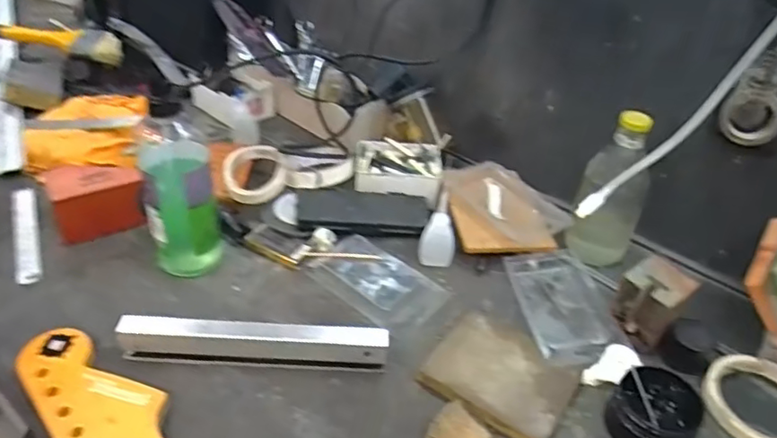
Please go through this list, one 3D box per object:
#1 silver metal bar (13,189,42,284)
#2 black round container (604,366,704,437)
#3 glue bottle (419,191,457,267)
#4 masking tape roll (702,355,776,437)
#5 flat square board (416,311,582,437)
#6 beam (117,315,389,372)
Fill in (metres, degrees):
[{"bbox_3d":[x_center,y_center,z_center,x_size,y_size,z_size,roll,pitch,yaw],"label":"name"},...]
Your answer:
[{"bbox_3d":[-0.397,0.014,0.637,0.023,0.013,0.177,-15,42,-24],"label":"silver metal bar"},{"bbox_3d":[0.222,0.162,0.483,0.064,0.038,0.068,-23,45,-31],"label":"black round container"},{"bbox_3d":[0.054,0.013,0.622,0.037,0.083,0.020,3,38,-3],"label":"glue bottle"},{"bbox_3d":[0.329,0.161,0.510,0.095,0.012,0.094,-16,42,-25],"label":"masking tape roll"},{"bbox_3d":[0.100,0.139,0.517,0.118,0.013,0.102,26,42,25],"label":"flat square board"},{"bbox_3d":[-0.117,0.108,0.514,0.228,0.038,0.025,4,38,-1],"label":"beam"}]

